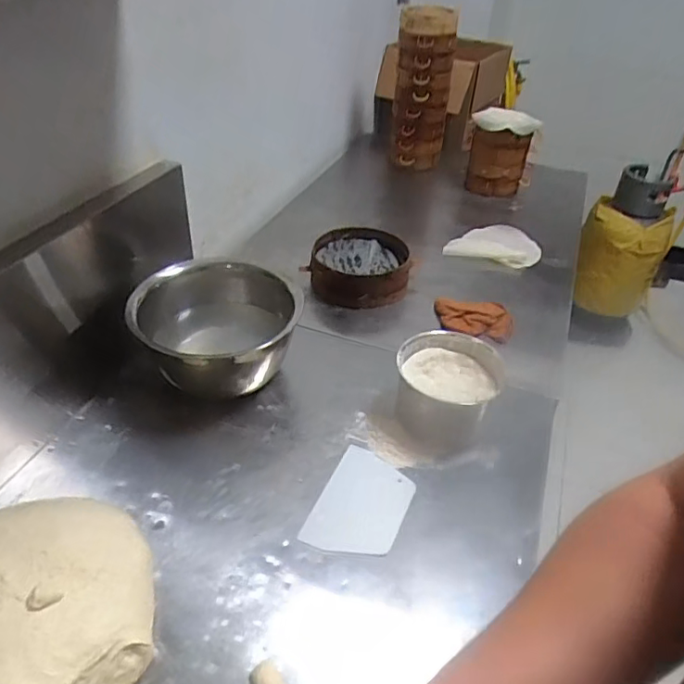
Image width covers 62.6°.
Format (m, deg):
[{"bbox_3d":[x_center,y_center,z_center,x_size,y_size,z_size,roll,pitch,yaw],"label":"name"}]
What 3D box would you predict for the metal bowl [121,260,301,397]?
[{"bbox_3d":[-0.215,-0.013,0.987,0.276,0.179,0.255,-3,38,-8],"label":"metal bowl"}]

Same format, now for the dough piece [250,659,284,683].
[{"bbox_3d":[-0.084,0.381,0.630,0.032,0.015,0.043,-24,45,-31],"label":"dough piece"}]

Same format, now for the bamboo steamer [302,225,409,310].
[{"bbox_3d":[0.040,-0.178,1.308,0.234,0.078,0.227,7,37,4],"label":"bamboo steamer"}]

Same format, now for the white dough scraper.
[{"bbox_3d":[0.032,0.239,0.836,0.123,0.005,0.184,17,39,17],"label":"white dough scraper"}]

